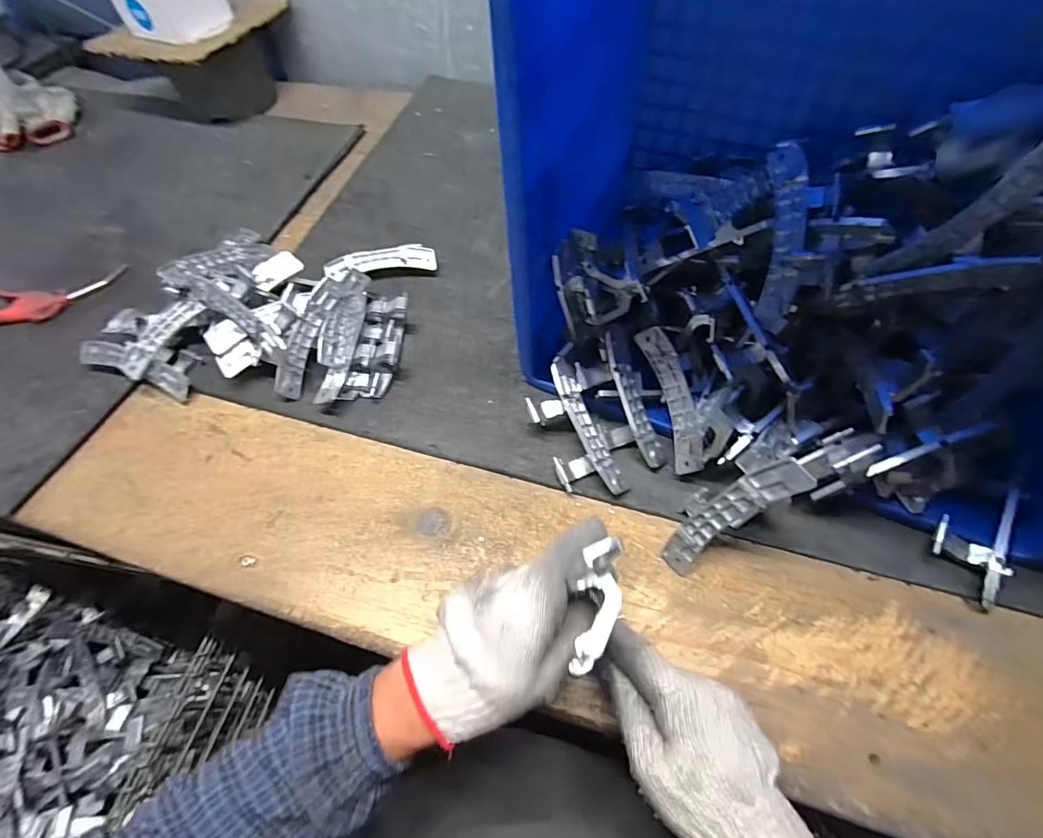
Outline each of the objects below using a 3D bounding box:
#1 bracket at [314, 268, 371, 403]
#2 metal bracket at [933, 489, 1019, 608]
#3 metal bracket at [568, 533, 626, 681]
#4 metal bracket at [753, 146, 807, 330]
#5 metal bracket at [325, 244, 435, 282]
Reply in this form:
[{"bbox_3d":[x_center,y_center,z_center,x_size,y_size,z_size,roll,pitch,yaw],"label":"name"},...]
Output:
[{"bbox_3d":[-0.222,-0.113,0.598,0.052,0.049,0.212,2,60,4],"label":"bracket"},{"bbox_3d":[0.410,0.107,0.431,0.054,0.030,0.102,20,63,14],"label":"metal bracket"},{"bbox_3d":[0.048,0.111,0.285,0.025,0.030,0.080,8,87,7],"label":"metal bracket"},{"bbox_3d":[0.243,-0.169,0.437,0.030,0.058,0.164,3,95,4],"label":"metal bracket"},{"bbox_3d":[-0.199,-0.223,0.670,0.153,0.017,0.037,-9,60,-2],"label":"metal bracket"}]

